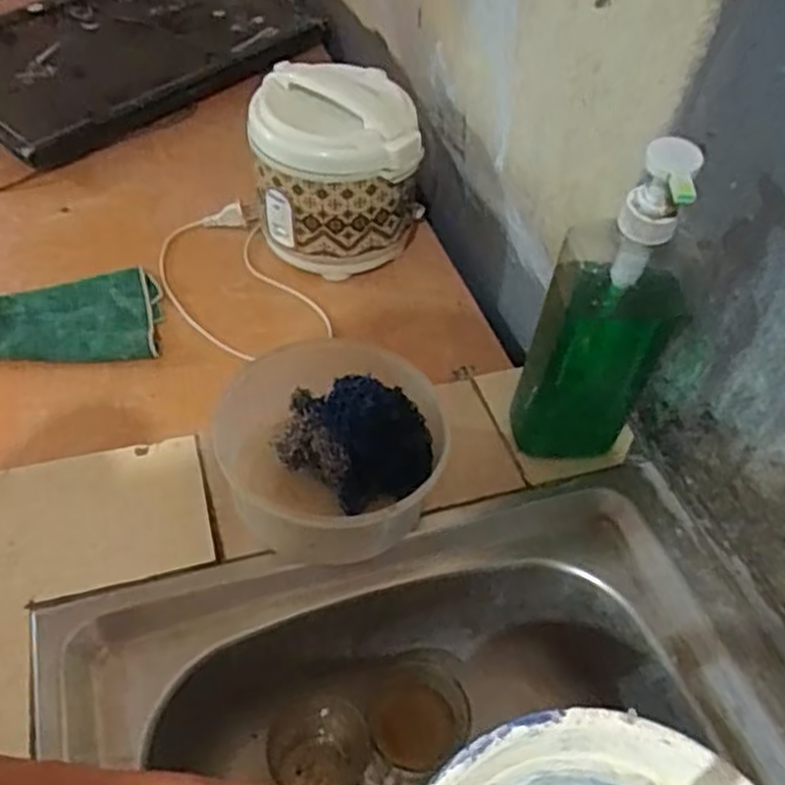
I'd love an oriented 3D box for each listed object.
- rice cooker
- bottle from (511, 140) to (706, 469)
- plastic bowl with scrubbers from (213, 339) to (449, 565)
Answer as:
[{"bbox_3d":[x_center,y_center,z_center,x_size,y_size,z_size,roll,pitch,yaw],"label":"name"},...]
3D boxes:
[{"bbox_3d":[-0.066,-0.250,0.873,0.184,0.193,0.166,-9,48,-10],"label":"rice cooker"},{"bbox_3d":[0.157,-0.052,0.555,0.096,0.287,0.073,25,51,20],"label":"bottle"},{"bbox_3d":[-0.040,0.046,0.579,0.172,0.085,0.168,1,47,-1],"label":"plastic bowl with scrubbers"}]

